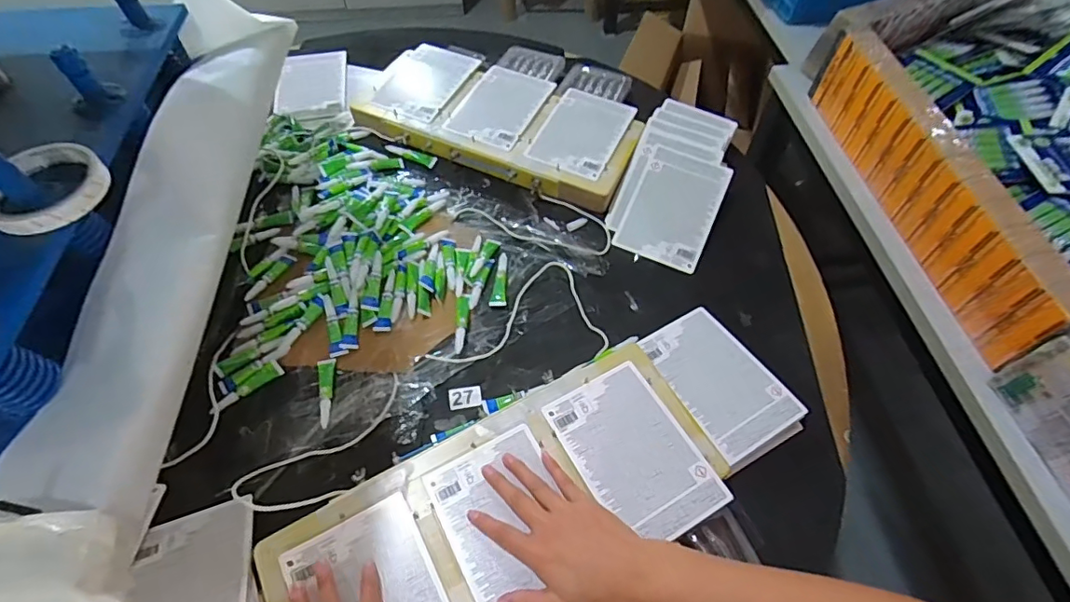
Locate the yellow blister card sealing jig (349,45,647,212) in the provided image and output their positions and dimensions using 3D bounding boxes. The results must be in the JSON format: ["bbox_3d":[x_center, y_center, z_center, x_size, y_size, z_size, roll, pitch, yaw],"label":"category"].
[{"bbox_3d":[-0.053,-0.283,0.820,0.430,0.049,0.209,23,60,14],"label":"yellow blister card sealing jig"}]

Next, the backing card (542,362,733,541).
[{"bbox_3d":[0.098,0.150,0.526,0.113,0.005,0.168,-26,61,-16],"label":"backing card"}]

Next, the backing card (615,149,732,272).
[{"bbox_3d":[0.191,-0.129,0.727,0.115,0.008,0.166,22,76,11],"label":"backing card"}]

